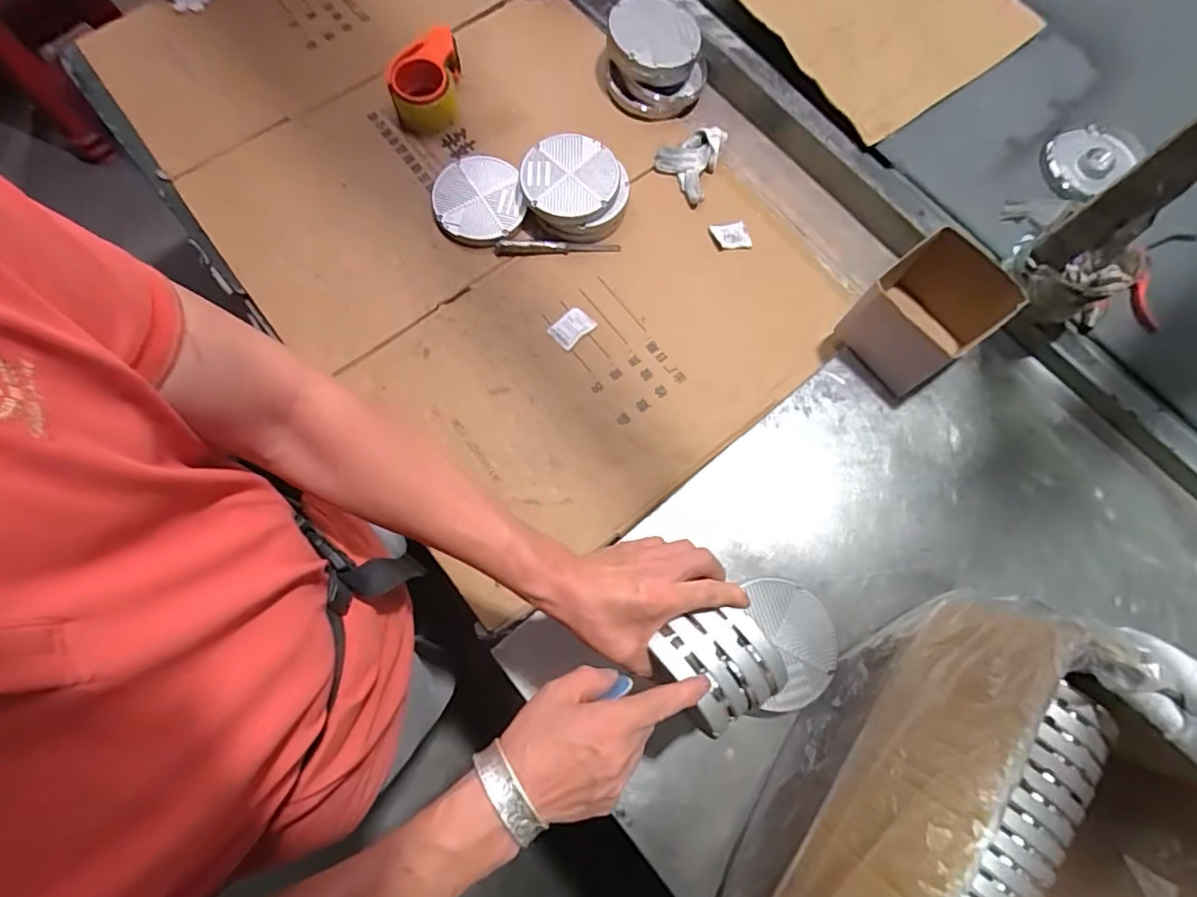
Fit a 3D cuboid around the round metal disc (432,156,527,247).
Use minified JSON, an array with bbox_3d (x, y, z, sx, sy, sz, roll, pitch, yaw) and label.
[{"bbox_3d":[-0.174,-0.362,0.813,0.126,0.022,0.137,0,75,-1],"label":"round metal disc"}]

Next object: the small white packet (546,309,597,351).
[{"bbox_3d":[-0.037,-0.168,0.772,0.058,0.011,0.042,-44,80,-11],"label":"small white packet"}]

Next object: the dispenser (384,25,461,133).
[{"bbox_3d":[-0.255,-0.546,0.830,0.104,0.058,0.129,-11,76,-4],"label":"dispenser"}]

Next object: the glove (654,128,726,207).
[{"bbox_3d":[0.132,-0.433,0.842,0.086,0.028,0.120,20,76,4],"label":"glove"}]

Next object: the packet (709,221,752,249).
[{"bbox_3d":[0.193,-0.311,0.817,0.055,0.008,0.037,-4,92,3],"label":"packet"}]

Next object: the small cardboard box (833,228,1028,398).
[{"bbox_3d":[0.416,-0.169,0.716,0.155,0.106,0.136,-40,79,-11],"label":"small cardboard box"}]

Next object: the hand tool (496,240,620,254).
[{"bbox_3d":[-0.057,-0.290,0.806,0.175,0.022,0.018,0,75,-1],"label":"hand tool"}]

